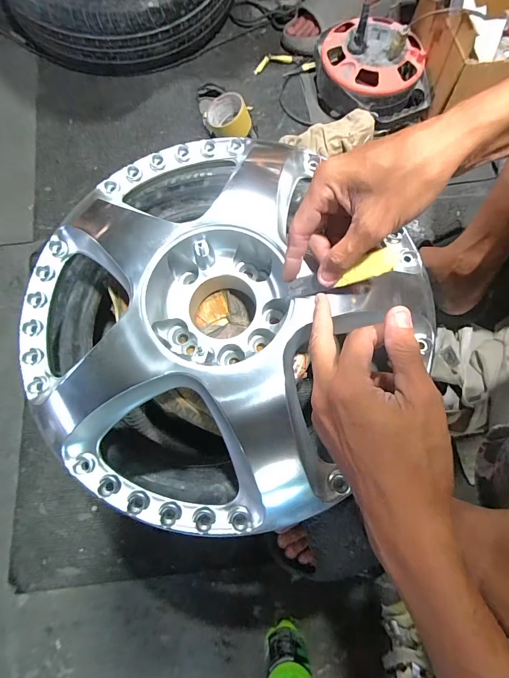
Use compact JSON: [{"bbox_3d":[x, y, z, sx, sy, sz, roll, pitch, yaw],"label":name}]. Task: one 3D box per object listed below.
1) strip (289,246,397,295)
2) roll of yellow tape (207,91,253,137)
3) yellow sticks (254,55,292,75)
[{"bbox_3d":[0.074,-0.056,0.293,0.095,0.004,0.019,-15,88,30],"label":"strip"},{"bbox_3d":[-0.054,-0.473,0.710,0.083,0.044,0.094,-25,74,-6],"label":"roll of yellow tape"},{"bbox_3d":[0.041,-0.653,0.773,0.095,0.011,0.037,-18,74,-3],"label":"yellow sticks"}]

